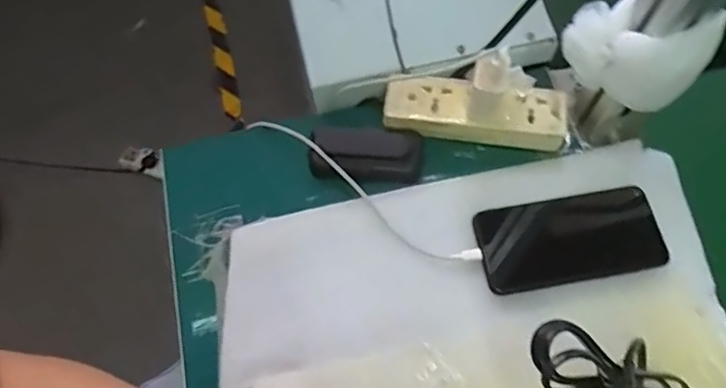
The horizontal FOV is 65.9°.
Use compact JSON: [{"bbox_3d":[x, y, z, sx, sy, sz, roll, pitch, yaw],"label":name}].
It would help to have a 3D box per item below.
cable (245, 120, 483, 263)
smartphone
[{"bbox_3d":[-0.010,-0.004,0.517,0.258,0.039,0.032,35,71,14],"label":"cable"},{"bbox_3d":[0.177,0.040,0.482,0.152,0.012,0.076,-10,66,-4],"label":"smartphone"}]

